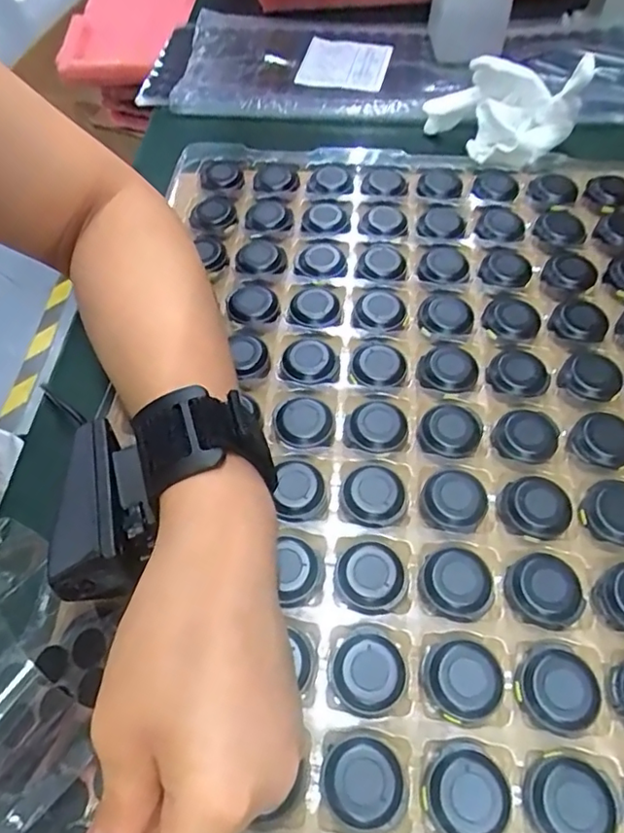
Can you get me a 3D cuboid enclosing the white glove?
[{"bbox_3d":[0.127,-0.213,0.378,0.097,0.064,0.043,15,57,10],"label":"white glove"}]

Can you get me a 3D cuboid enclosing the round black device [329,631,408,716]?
[{"bbox_3d":[0.022,0.098,0.220,0.028,0.004,0.028,0,56,0],"label":"round black device"}]

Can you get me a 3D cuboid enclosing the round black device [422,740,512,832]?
[{"bbox_3d":[0.054,0.132,0.198,0.029,0.005,0.029,0,56,0],"label":"round black device"}]

